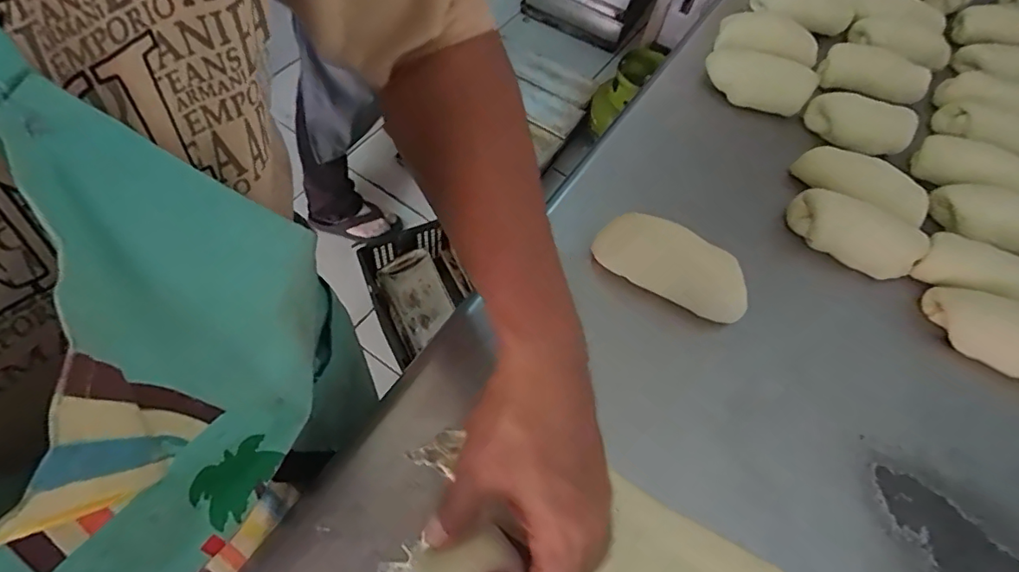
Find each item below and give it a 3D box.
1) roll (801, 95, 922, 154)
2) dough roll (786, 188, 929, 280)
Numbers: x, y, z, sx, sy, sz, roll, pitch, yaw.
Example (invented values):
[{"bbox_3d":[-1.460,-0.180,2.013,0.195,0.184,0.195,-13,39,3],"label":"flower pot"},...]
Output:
[{"bbox_3d":[0.364,-0.169,0.566,0.102,0.033,0.054,24,60,6],"label":"roll"},{"bbox_3d":[0.313,-0.051,0.494,0.113,0.037,0.048,30,61,10],"label":"dough roll"}]

